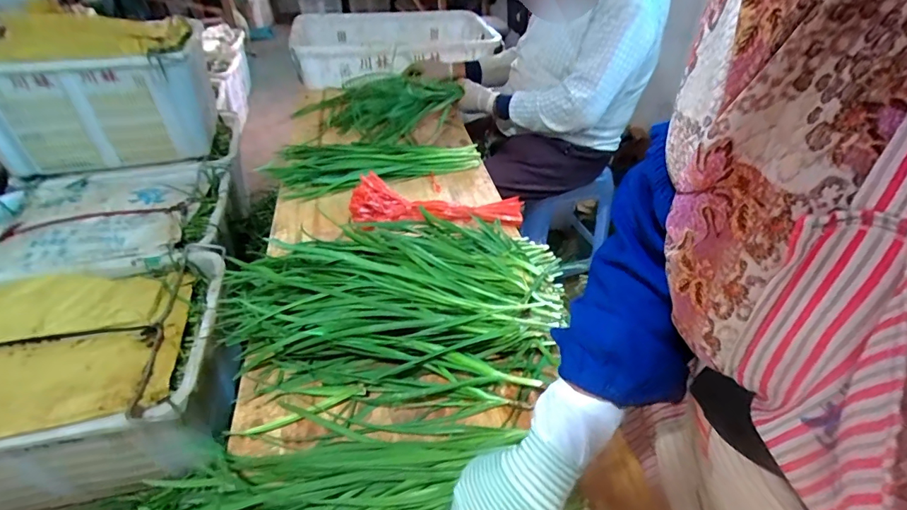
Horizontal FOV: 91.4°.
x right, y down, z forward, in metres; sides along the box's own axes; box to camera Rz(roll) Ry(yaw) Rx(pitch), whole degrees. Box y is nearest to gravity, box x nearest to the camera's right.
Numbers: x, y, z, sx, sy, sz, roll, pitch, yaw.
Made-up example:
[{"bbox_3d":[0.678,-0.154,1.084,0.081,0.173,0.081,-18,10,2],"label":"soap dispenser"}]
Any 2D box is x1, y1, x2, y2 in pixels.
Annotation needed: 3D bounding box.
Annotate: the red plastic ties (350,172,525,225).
[{"bbox_3d":[-0.028,-0.099,0.836,0.316,0.085,0.073,-3,40,-4],"label":"red plastic ties"}]

